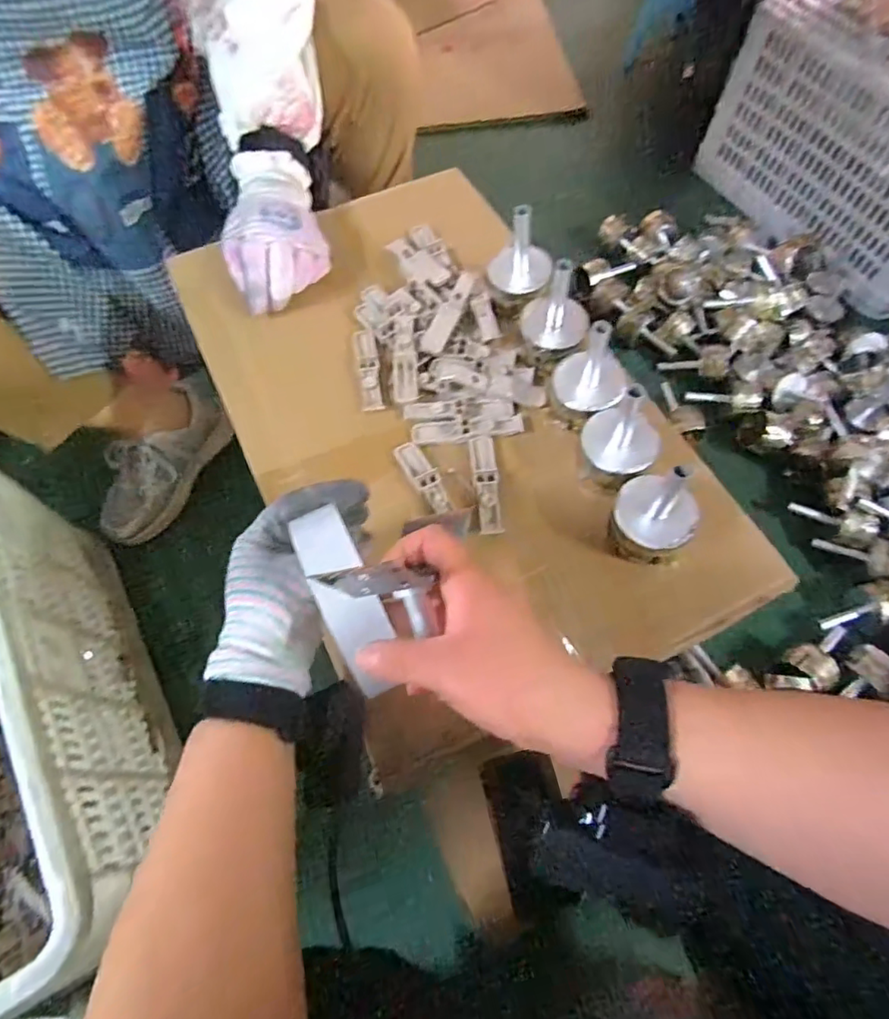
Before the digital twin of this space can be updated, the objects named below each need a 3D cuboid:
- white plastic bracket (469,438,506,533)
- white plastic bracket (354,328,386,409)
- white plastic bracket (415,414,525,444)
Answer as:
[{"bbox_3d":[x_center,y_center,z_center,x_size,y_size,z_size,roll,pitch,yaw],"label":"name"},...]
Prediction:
[{"bbox_3d":[0.036,-0.023,0.488,0.021,0.010,0.096,-4,63,-1],"label":"white plastic bracket"},{"bbox_3d":[-0.074,-0.138,0.552,0.020,0.011,0.096,-9,64,-3],"label":"white plastic bracket"},{"bbox_3d":[0.021,-0.074,0.519,0.099,0.012,0.025,-5,63,-1],"label":"white plastic bracket"}]

